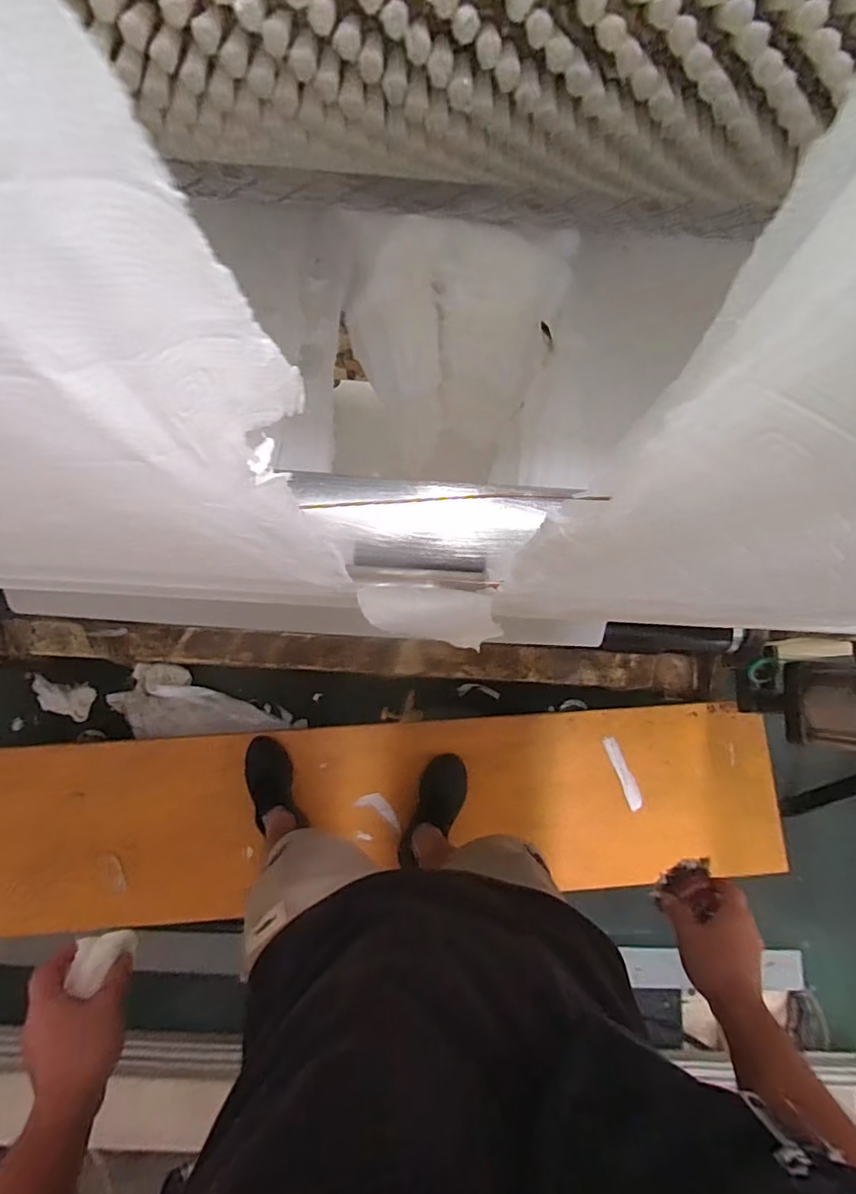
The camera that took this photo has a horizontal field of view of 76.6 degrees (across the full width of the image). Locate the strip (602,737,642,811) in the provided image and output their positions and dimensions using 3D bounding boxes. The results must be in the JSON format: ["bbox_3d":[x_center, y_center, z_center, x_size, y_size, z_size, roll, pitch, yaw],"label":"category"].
[{"bbox_3d":[0.507,0.452,1.400,0.041,0.007,0.189,-19,82,-5],"label":"strip"}]

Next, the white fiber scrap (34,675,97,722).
[{"bbox_3d":[-1.093,0.303,1.610,0.167,0.069,0.115,12,81,0],"label":"white fiber scrap"}]

